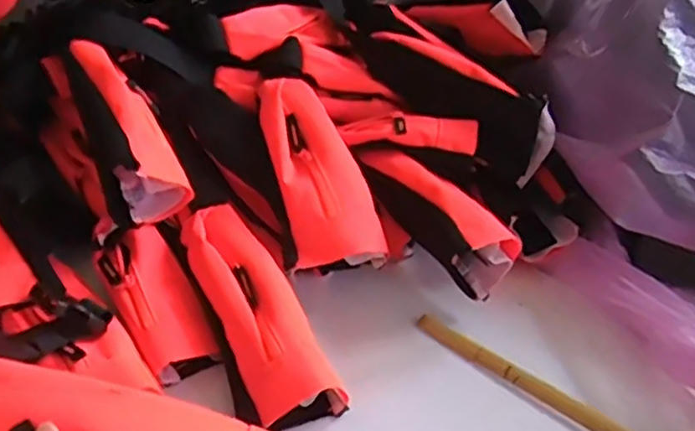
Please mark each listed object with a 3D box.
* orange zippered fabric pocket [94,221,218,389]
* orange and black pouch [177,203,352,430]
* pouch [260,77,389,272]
[{"bbox_3d":[-0.171,0.076,0.613,0.079,0.048,0.158,-20,47,-29],"label":"orange zippered fabric pocket"},{"bbox_3d":[-0.087,0.085,0.596,0.077,0.076,0.224,-16,45,-25],"label":"orange and black pouch"},{"bbox_3d":[-0.034,-0.050,0.663,0.086,0.034,0.217,-12,64,-22],"label":"pouch"}]

